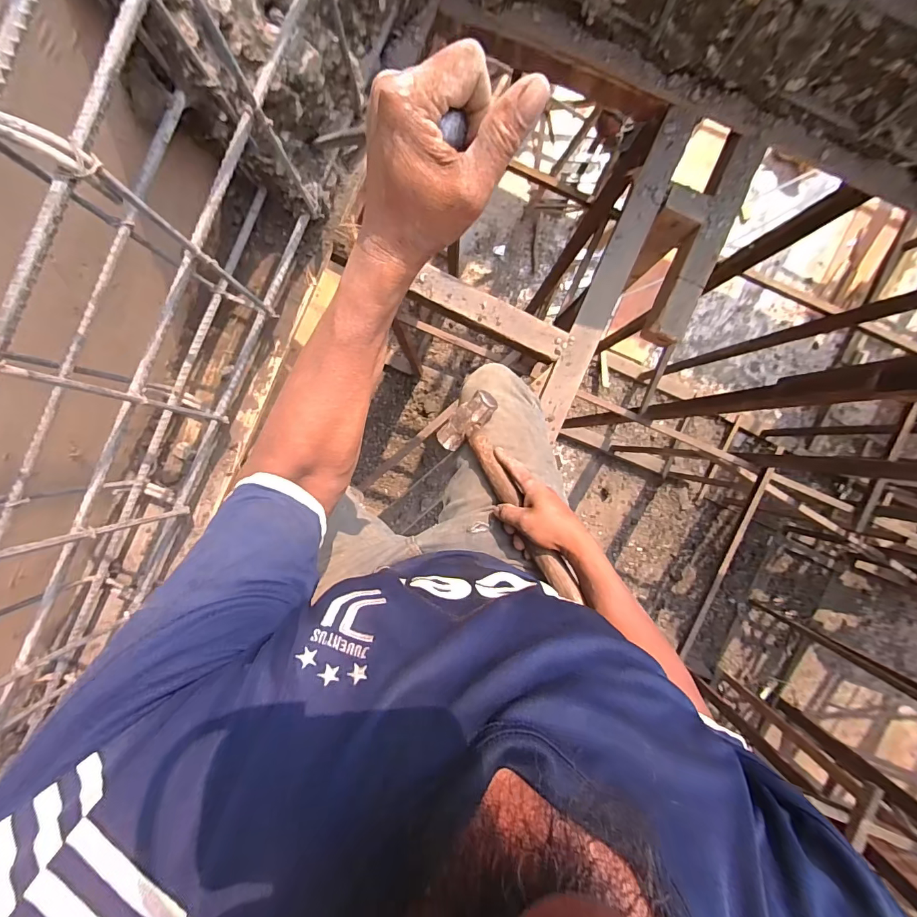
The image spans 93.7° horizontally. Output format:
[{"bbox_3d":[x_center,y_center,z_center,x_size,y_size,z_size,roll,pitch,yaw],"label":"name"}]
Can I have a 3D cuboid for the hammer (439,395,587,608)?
[{"bbox_3d":[0.069,0.054,0.565,0.091,0.047,0.310,-28,65,0],"label":"hammer"}]

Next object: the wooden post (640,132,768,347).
[{"bbox_3d":[0.400,-0.355,0.713,0.062,0.062,0.341,24,92,-2],"label":"wooden post"}]

